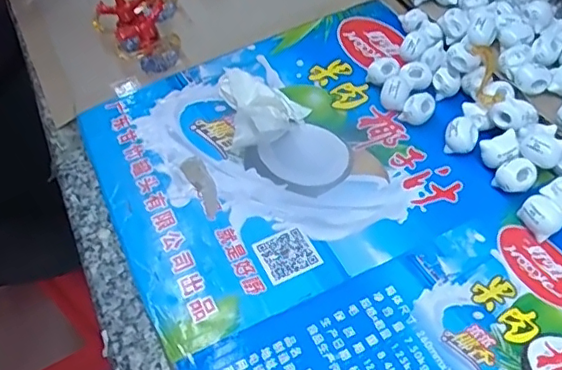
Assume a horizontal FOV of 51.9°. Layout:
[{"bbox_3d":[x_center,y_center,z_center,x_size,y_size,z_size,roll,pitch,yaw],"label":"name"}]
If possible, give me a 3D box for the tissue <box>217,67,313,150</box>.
[{"bbox_3d":[-0.012,-0.056,0.435,0.067,0.041,0.069,-7,49,1],"label":"tissue"}]

